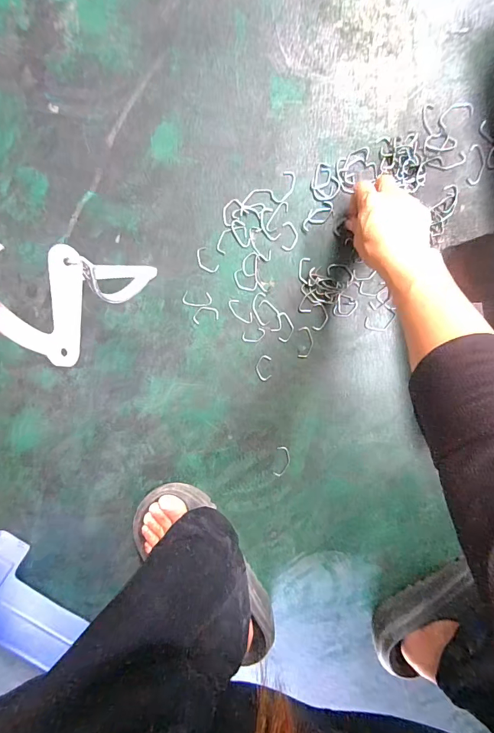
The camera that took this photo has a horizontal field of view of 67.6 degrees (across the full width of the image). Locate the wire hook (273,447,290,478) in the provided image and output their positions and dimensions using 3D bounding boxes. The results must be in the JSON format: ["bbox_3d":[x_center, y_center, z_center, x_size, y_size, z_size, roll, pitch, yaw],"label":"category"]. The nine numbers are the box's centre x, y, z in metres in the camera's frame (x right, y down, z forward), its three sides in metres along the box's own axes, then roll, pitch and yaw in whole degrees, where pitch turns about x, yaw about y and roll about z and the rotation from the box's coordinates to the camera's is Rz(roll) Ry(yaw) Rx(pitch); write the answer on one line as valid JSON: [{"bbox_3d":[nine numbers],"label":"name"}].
[{"bbox_3d":[0.047,0.125,0.479,0.019,0.004,0.041,10,98,-2],"label":"wire hook"}]

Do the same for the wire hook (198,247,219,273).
[{"bbox_3d":[-0.049,-0.126,0.439,0.018,0.004,0.032,-38,97,5],"label":"wire hook"}]

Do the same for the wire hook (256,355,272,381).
[{"bbox_3d":[0.021,0.002,0.459,0.019,0.004,0.031,-1,98,0],"label":"wire hook"}]

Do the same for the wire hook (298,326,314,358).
[{"bbox_3d":[0.073,-0.030,0.456,0.019,0.004,0.039,0,98,-1],"label":"wire hook"}]

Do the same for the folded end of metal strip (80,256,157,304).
[{"bbox_3d":[-0.103,-0.074,0.309,0.019,0.083,0.035,-36,90,36],"label":"folded end of metal strip"}]

